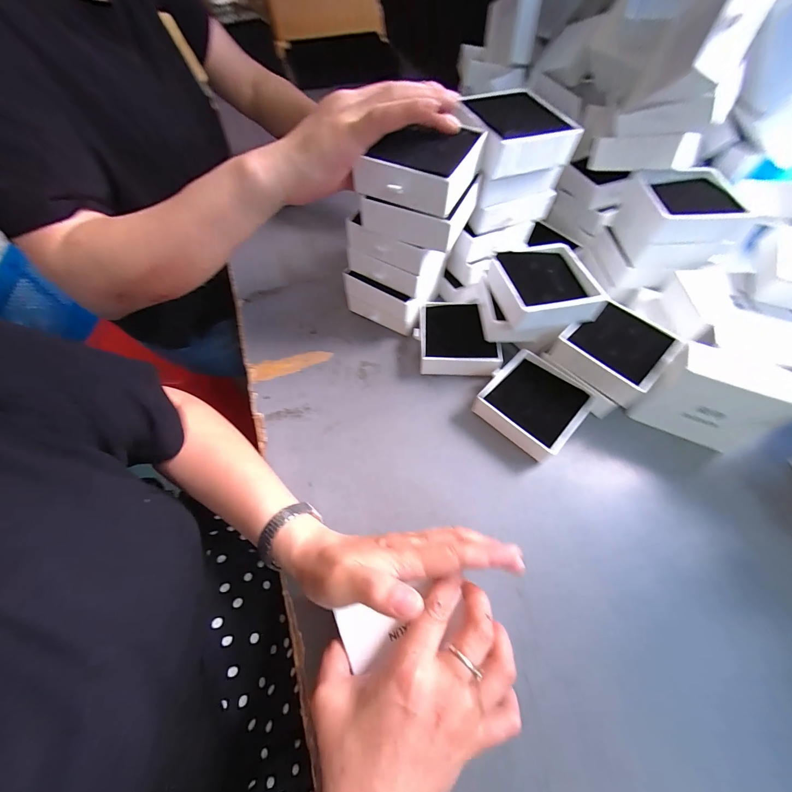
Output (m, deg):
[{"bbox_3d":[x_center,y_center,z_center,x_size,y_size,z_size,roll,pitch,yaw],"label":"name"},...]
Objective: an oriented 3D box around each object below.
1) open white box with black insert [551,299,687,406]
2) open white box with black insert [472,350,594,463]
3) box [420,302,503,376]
[{"bbox_3d":[0.228,-0.047,0.343,0.094,0.035,0.091,-32,64,-16],"label":"open white box with black insert"},{"bbox_3d":[0.143,0.009,0.352,0.090,0.033,0.091,39,68,21],"label":"open white box with black insert"},{"bbox_3d":[0.072,-0.068,0.395,0.086,0.037,0.093,0,60,1],"label":"box"}]

